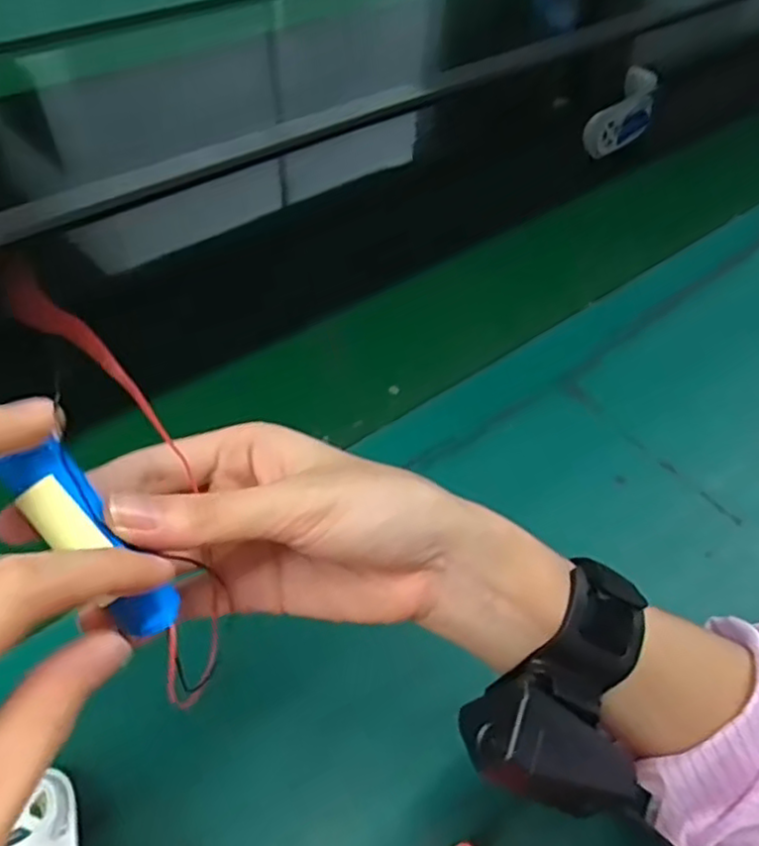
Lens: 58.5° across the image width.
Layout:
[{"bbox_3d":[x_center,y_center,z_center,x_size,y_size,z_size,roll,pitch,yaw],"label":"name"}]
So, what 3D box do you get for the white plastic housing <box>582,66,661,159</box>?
[{"bbox_3d":[0.293,-0.375,0.803,0.055,0.053,0.163,23,53,16],"label":"white plastic housing"}]

